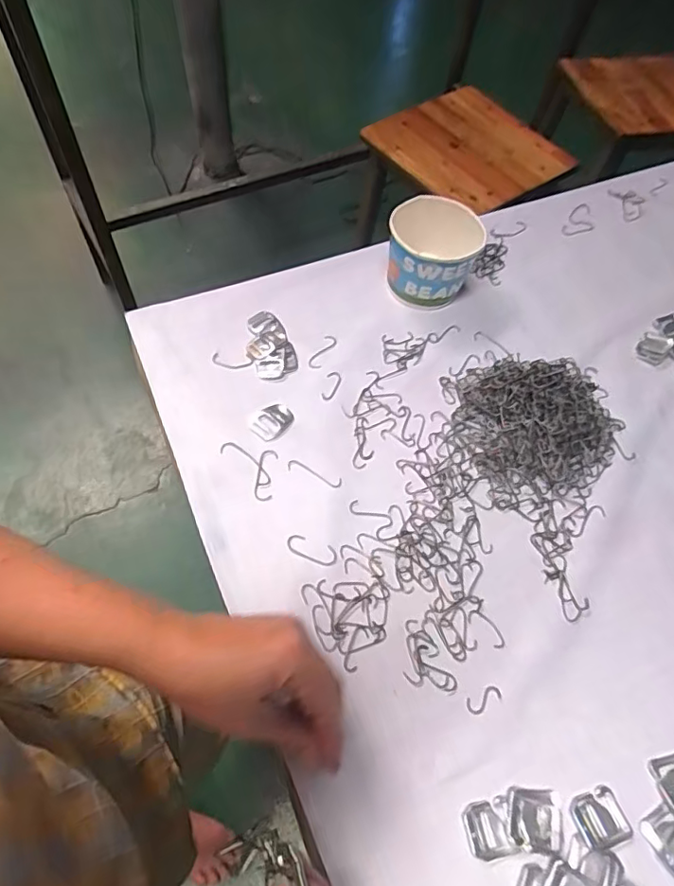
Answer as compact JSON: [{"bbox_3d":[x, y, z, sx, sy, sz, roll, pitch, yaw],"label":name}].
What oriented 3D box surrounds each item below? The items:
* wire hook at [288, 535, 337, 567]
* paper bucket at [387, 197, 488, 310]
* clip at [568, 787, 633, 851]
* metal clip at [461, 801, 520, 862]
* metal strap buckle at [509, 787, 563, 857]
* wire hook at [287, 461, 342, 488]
[{"bbox_3d":[-0.020,0.087,0.436,0.042,0.004,0.018,17,61,6],"label":"wire hook"},{"bbox_3d":[0.096,-0.194,0.554,0.086,0.083,0.081,2,61,-3],"label":"paper bucket"},{"bbox_3d":[0.177,0.252,0.360,0.036,0.004,0.033,-15,63,-12],"label":"clip"},{"bbox_3d":[0.098,0.253,0.351,0.028,0.004,0.031,-12,62,-10],"label":"metal clip"},{"bbox_3d":[0.132,0.248,0.355,0.035,0.007,0.035,12,61,3],"label":"metal strap buckle"},{"bbox_3d":[-0.020,0.027,0.469,0.050,0.004,0.010,20,62,8],"label":"wire hook"}]

